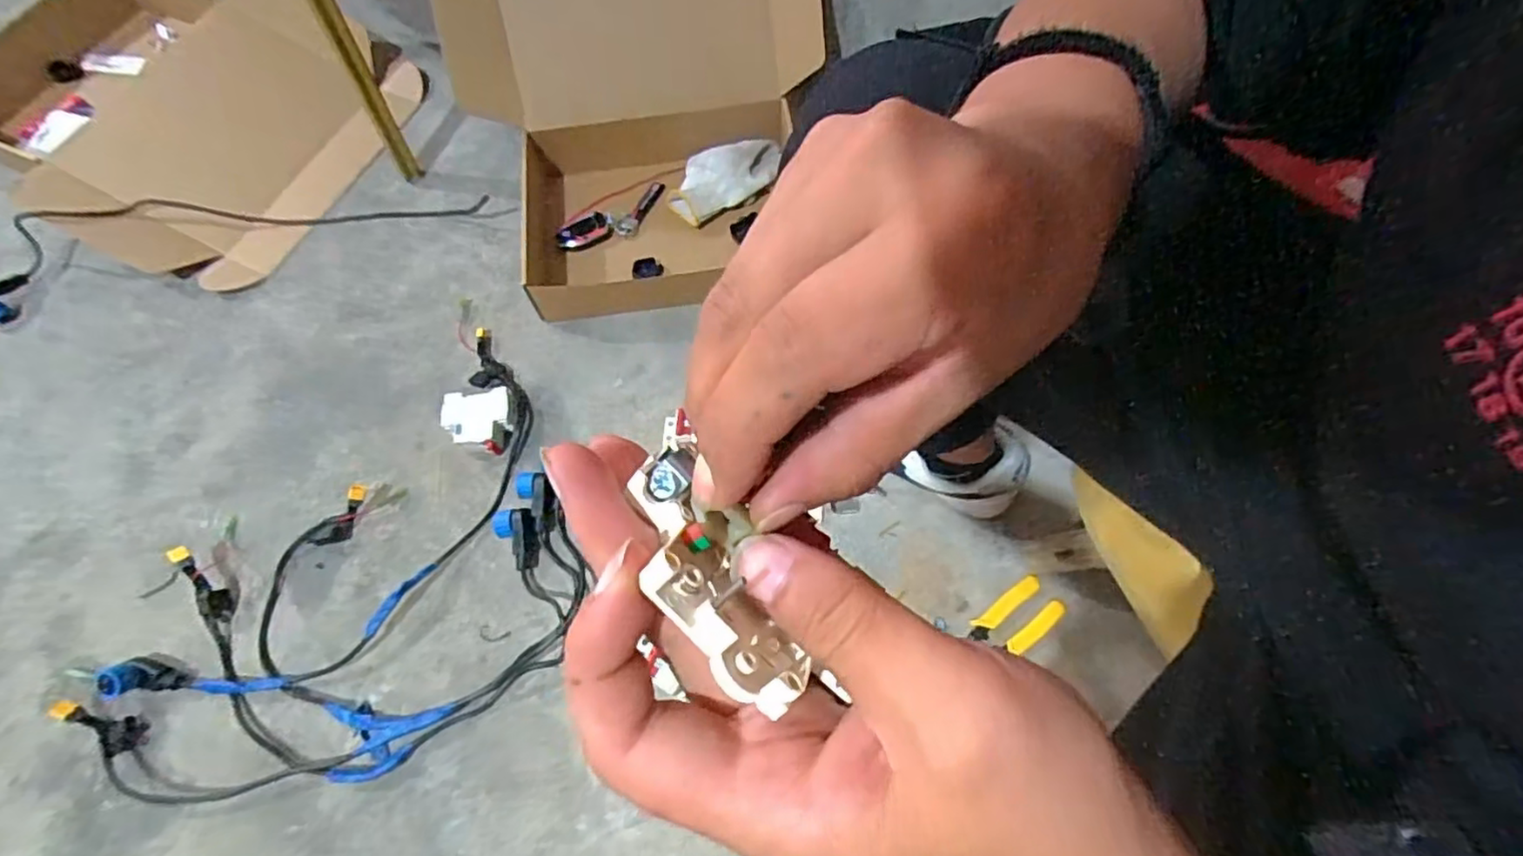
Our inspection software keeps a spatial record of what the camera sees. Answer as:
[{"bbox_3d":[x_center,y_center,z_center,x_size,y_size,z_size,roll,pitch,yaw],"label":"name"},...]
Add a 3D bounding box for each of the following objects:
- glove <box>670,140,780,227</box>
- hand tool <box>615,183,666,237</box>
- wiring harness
[{"bbox_3d":[-0.052,-0.365,0.952,0.178,0.039,0.094,-25,68,-9],"label":"glove"},{"bbox_3d":[-0.175,-0.320,0.956,0.034,0.011,0.102,27,70,13],"label":"hand tool"},{"bbox_3d":[-0.477,0.171,0.727,0.535,0.034,0.412,-29,69,-11],"label":"wiring harness"}]

